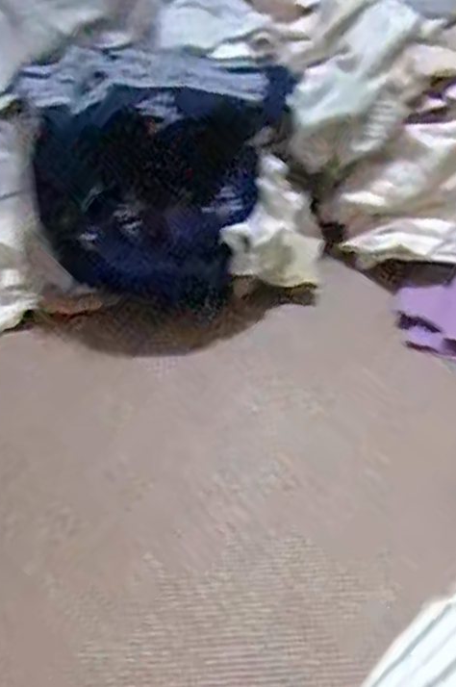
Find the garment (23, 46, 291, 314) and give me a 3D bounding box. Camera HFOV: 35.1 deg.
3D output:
[{"bbox_3d":[-0.075,-0.170,0.697,0.223,0.168,0.232,10,35,11],"label":"garment"}]

